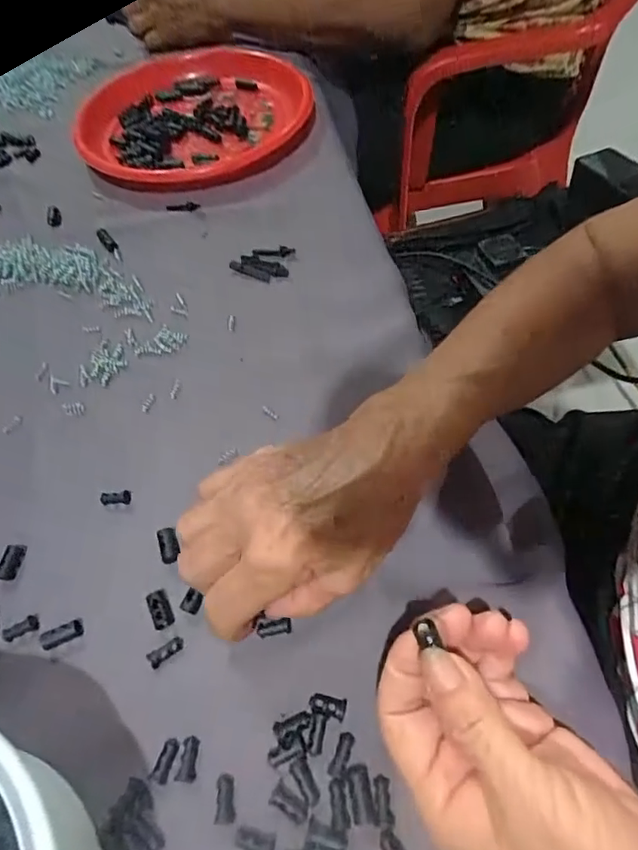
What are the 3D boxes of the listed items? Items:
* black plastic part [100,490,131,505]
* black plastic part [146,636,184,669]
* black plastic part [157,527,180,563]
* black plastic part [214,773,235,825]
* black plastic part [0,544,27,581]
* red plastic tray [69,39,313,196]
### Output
[{"bbox_3d":[-0.119,0.042,0.323,0.018,0.004,0.008,-5,56,1],"label":"black plastic part"},{"bbox_3d":[-0.076,0.112,0.272,0.018,0.004,0.008,-33,60,-17],"label":"black plastic part"},{"bbox_3d":[-0.083,0.066,0.303,0.010,0.005,0.021,-15,56,-7],"label":"black plastic part"},{"bbox_3d":[-0.041,0.161,0.237,0.008,0.004,0.018,-7,56,-1],"label":"black plastic part"},{"bbox_3d":[-0.171,0.075,0.306,0.009,0.007,0.020,6,56,8],"label":"black plastic part"},{"bbox_3d":[-0.121,-0.307,0.537,0.218,0.042,0.237,-13,56,-5],"label":"red plastic tray"}]

